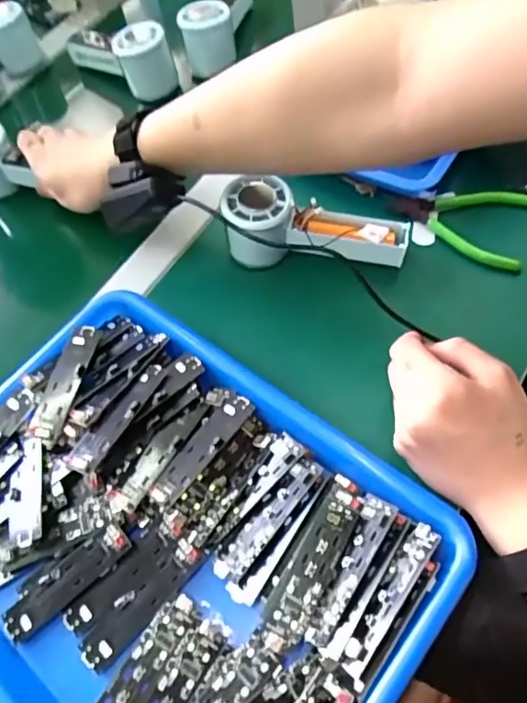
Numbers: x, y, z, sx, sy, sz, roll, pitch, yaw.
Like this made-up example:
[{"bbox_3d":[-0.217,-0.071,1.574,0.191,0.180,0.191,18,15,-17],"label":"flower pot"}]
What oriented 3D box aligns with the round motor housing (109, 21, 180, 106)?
[{"bbox_3d":[-0.128,-0.312,0.593,0.058,0.073,0.050,-18,61,-6],"label":"round motor housing"}]

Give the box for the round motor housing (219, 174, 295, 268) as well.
[{"bbox_3d":[-0.004,-0.101,0.446,0.055,0.065,0.056,-4,59,7],"label":"round motor housing"}]

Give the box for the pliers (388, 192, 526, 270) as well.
[{"bbox_3d":[0.165,-0.117,0.464,0.119,0.017,0.075,20,65,20],"label":"pliers"}]

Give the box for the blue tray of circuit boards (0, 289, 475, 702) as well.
[{"bbox_3d":[-0.071,0.115,0.351,0.337,0.035,0.263,37,71,26],"label":"blue tray of circuit boards"}]

